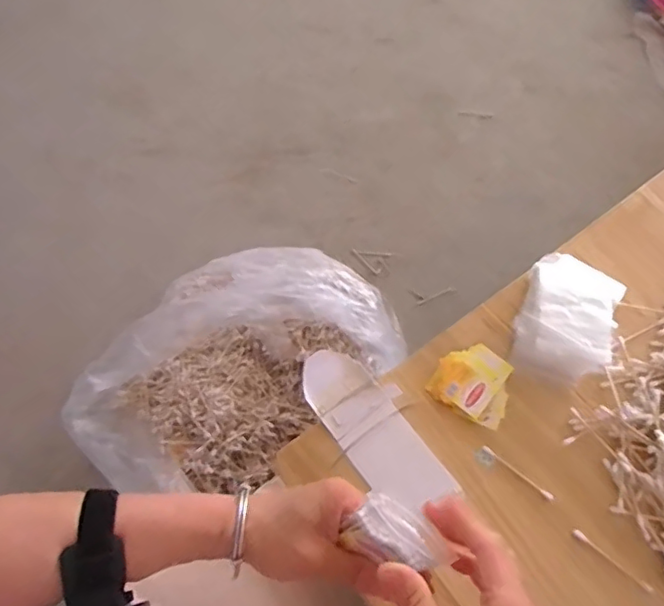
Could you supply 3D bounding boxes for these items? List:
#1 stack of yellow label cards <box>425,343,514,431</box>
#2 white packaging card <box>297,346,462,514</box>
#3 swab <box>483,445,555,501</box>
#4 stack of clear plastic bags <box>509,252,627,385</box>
[{"bbox_3d":[0.128,0.070,0.521,0.068,0.012,0.066,27,66,10],"label":"stack of yellow label cards"},{"bbox_3d":[0.035,0.107,0.505,0.066,0.009,0.158,-33,70,-17],"label":"white packaging card"},{"bbox_3d":[0.157,0.143,0.490,0.068,0.006,0.007,37,68,15],"label":"swab"},{"bbox_3d":[0.217,0.016,0.535,0.082,0.030,0.115,21,65,8],"label":"stack of clear plastic bags"}]

